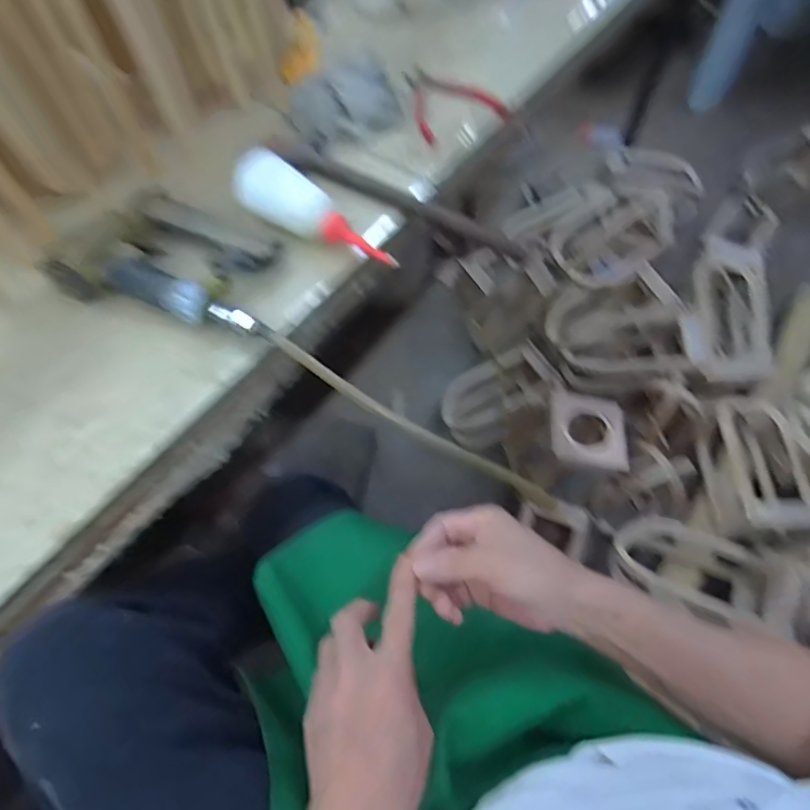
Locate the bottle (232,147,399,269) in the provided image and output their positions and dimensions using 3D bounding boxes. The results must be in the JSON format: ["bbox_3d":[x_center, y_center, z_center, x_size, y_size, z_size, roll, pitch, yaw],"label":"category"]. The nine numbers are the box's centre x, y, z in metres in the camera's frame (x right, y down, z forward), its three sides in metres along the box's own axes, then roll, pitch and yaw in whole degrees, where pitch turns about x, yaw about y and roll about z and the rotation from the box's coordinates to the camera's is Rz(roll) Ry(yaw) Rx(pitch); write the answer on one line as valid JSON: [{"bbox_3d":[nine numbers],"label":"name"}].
[{"bbox_3d":[-0.090,-0.192,0.556,0.189,0.043,0.050,34,68,3],"label":"bottle"}]

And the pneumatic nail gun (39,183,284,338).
[{"bbox_3d":[-0.218,-0.141,0.530,0.233,0.045,0.147,22,65,14],"label":"pneumatic nail gun"}]

